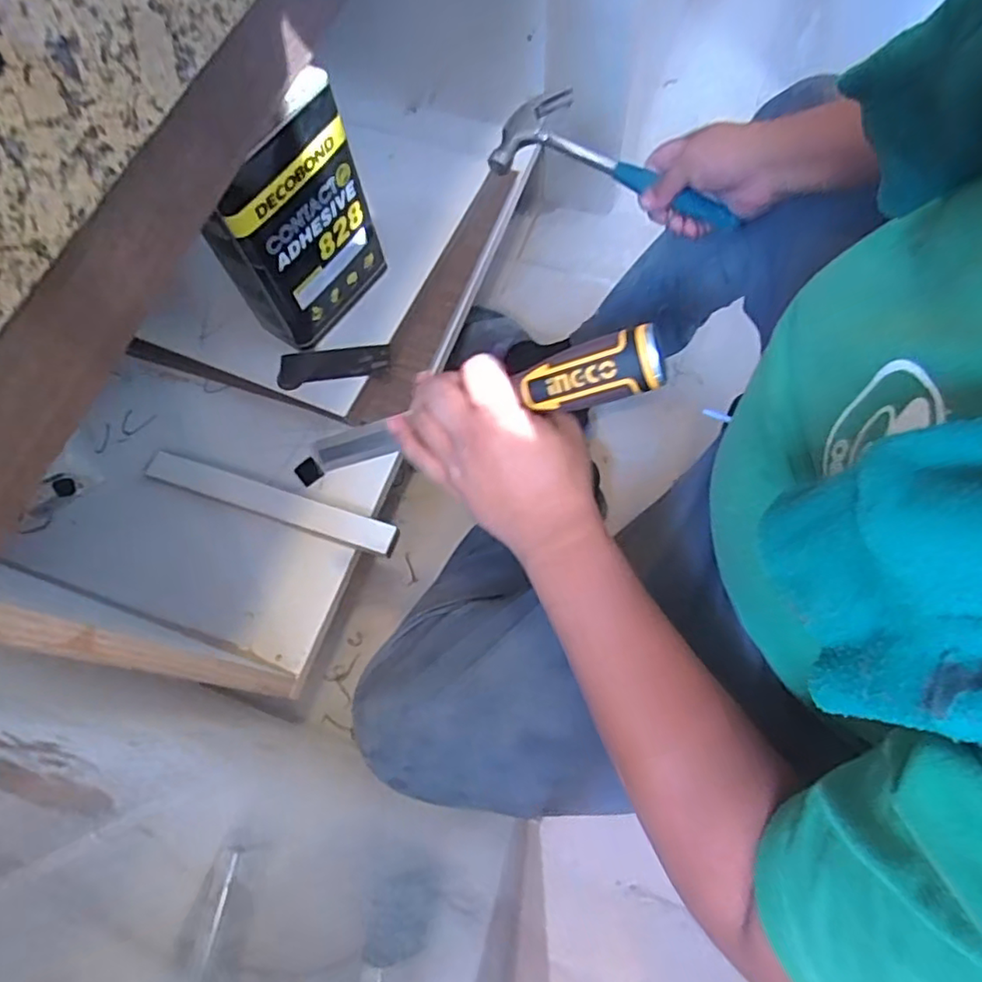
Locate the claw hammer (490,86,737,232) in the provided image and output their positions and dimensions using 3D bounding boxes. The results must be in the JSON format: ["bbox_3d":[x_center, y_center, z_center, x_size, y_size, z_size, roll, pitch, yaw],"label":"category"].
[{"bbox_3d":[0.123,-0.308,0.598,0.240,0.035,0.108,32,73,12],"label":"claw hammer"}]

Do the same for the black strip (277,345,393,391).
[{"bbox_3d":[-0.191,-0.154,0.753,0.134,0.012,0.044,-8,67,0],"label":"black strip"}]

